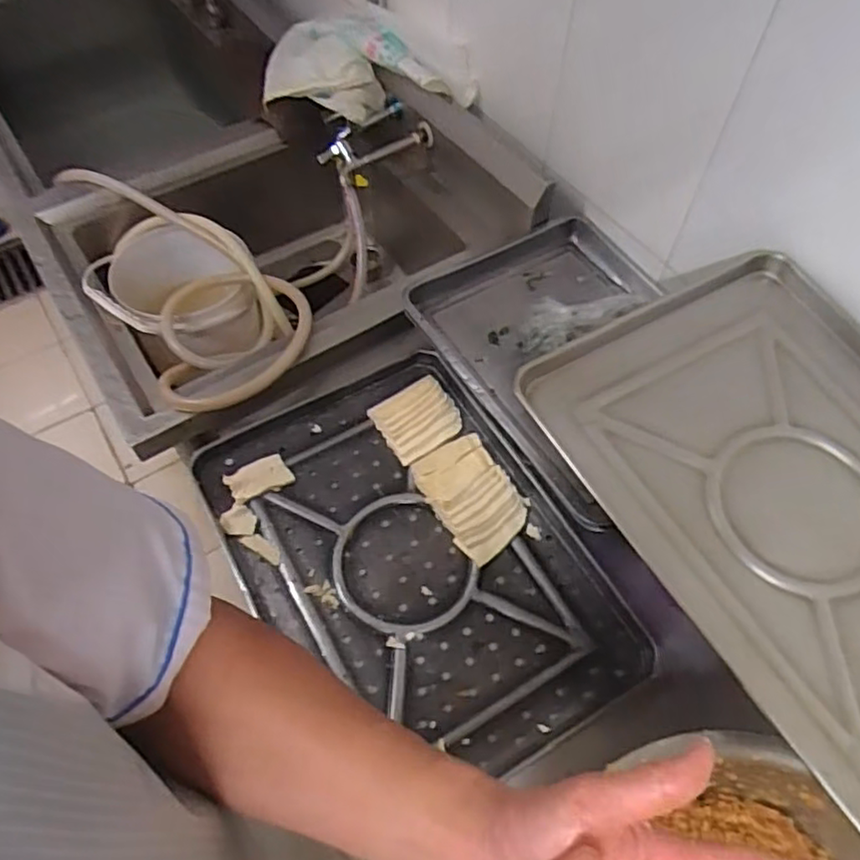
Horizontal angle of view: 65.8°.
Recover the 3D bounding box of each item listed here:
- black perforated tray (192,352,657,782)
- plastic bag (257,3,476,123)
[{"bbox_3d":[-0.034,0.161,0.896,0.399,0.057,0.551,-28,63,-18],"label":"black perforated tray"},{"bbox_3d":[-0.107,-0.661,1.214,0.377,0.129,0.205,20,59,11],"label":"plastic bag"}]

